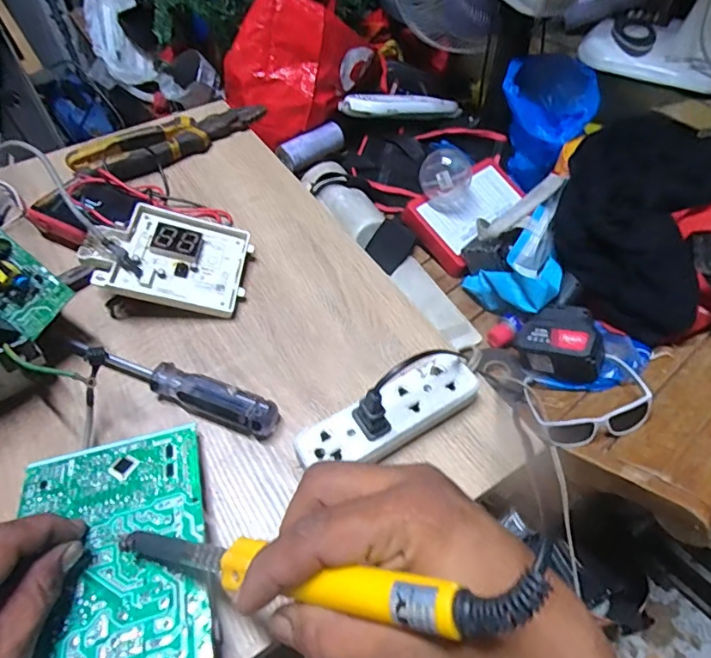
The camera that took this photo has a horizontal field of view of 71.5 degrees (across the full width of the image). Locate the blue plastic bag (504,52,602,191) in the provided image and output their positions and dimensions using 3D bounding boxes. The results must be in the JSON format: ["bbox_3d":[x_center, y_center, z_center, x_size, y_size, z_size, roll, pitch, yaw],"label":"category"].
[{"bbox_3d":[0.395,-0.413,0.985,0.195,0.178,0.150,-26,57,-18],"label":"blue plastic bag"}]

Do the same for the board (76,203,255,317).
[{"bbox_3d":[-0.166,-0.069,0.448,0.134,0.019,0.096,14,63,-22],"label":"board"}]

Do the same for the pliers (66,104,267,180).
[{"bbox_3d":[-0.217,-0.234,0.589,0.066,0.043,0.227,35,61,23],"label":"pliers"}]

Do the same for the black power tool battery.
[{"bbox_3d":[0.317,0.020,0.757,0.114,0.075,0.090,9,63,37],"label":"black power tool battery"}]

